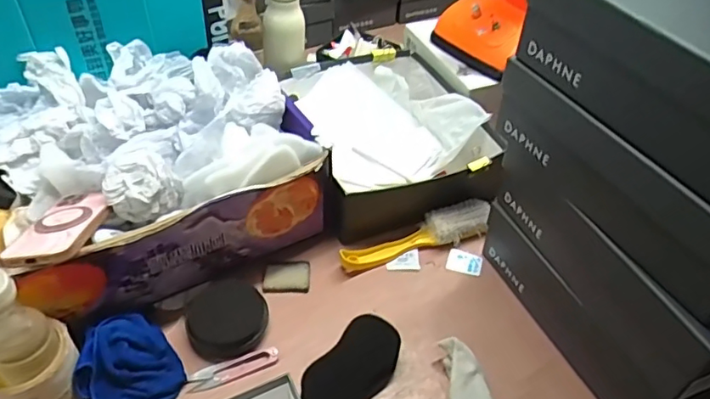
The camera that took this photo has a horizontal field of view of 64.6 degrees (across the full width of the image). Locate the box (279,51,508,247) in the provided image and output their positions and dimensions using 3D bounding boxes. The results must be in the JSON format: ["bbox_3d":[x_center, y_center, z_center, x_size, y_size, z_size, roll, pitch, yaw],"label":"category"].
[{"bbox_3d":[0.048,-0.105,0.865,0.253,0.101,0.332,-12,46,-15],"label":"box"}]

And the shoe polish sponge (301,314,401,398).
[{"bbox_3d":[-0.002,0.187,0.624,0.065,0.039,0.123,32,51,26],"label":"shoe polish sponge"}]

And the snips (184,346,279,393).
[{"bbox_3d":[-0.138,0.191,0.638,0.101,0.010,0.027,-17,48,-19],"label":"snips"}]

